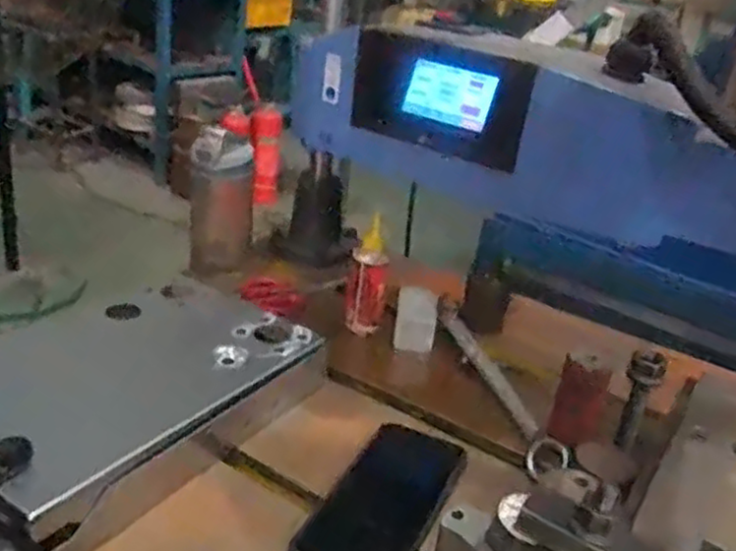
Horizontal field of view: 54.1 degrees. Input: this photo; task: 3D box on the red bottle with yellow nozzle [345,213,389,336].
[{"bbox_3d":[0.001,0.001,0.755,0.037,0.117,0.030,6,23,-2],"label":"red bottle with yellow nozzle"}]

